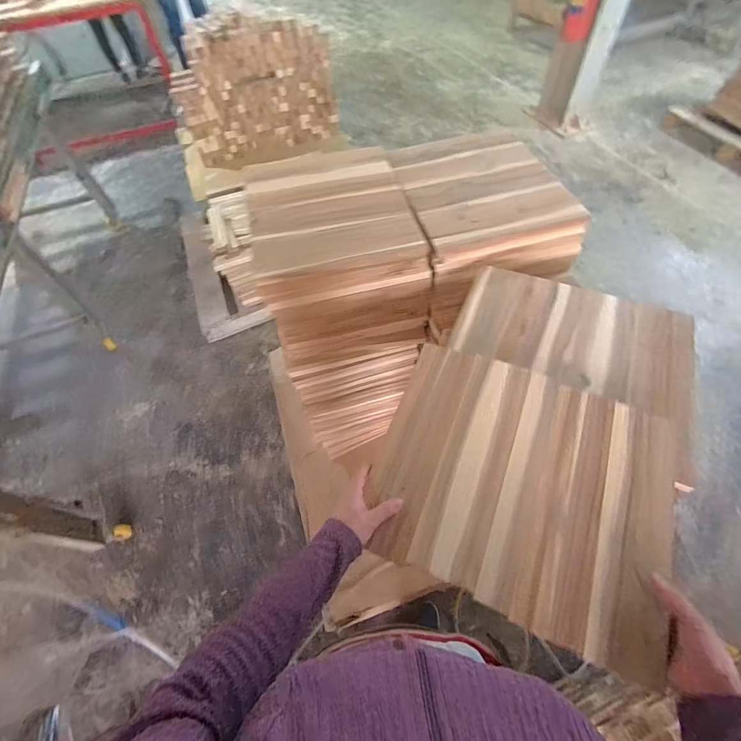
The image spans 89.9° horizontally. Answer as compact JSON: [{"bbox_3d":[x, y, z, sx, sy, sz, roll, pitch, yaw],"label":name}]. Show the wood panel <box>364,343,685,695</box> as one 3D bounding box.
[{"bbox_3d":[0.215,0.150,0.535,0.394,0.019,0.340,20,60,15],"label":"wood panel"}]

